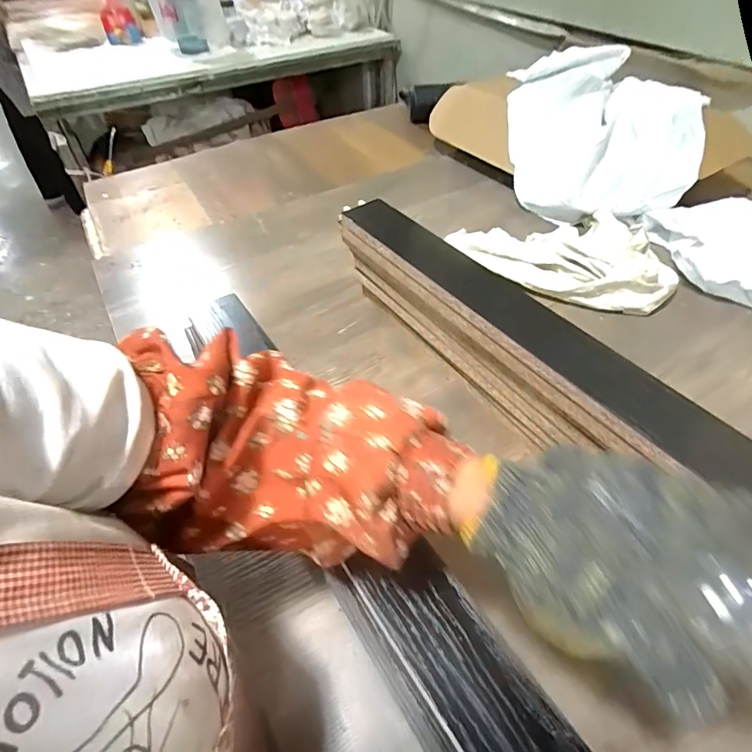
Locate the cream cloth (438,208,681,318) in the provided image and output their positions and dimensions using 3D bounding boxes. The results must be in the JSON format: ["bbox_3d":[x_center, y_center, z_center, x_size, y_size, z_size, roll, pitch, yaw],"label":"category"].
[{"bbox_3d":[0.245,-0.175,0.620,0.290,0.044,0.185,11,51,11],"label":"cream cloth"}]

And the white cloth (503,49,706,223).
[{"bbox_3d":[0.359,-0.408,0.738,0.282,0.116,0.361,13,51,12],"label":"white cloth"}]

